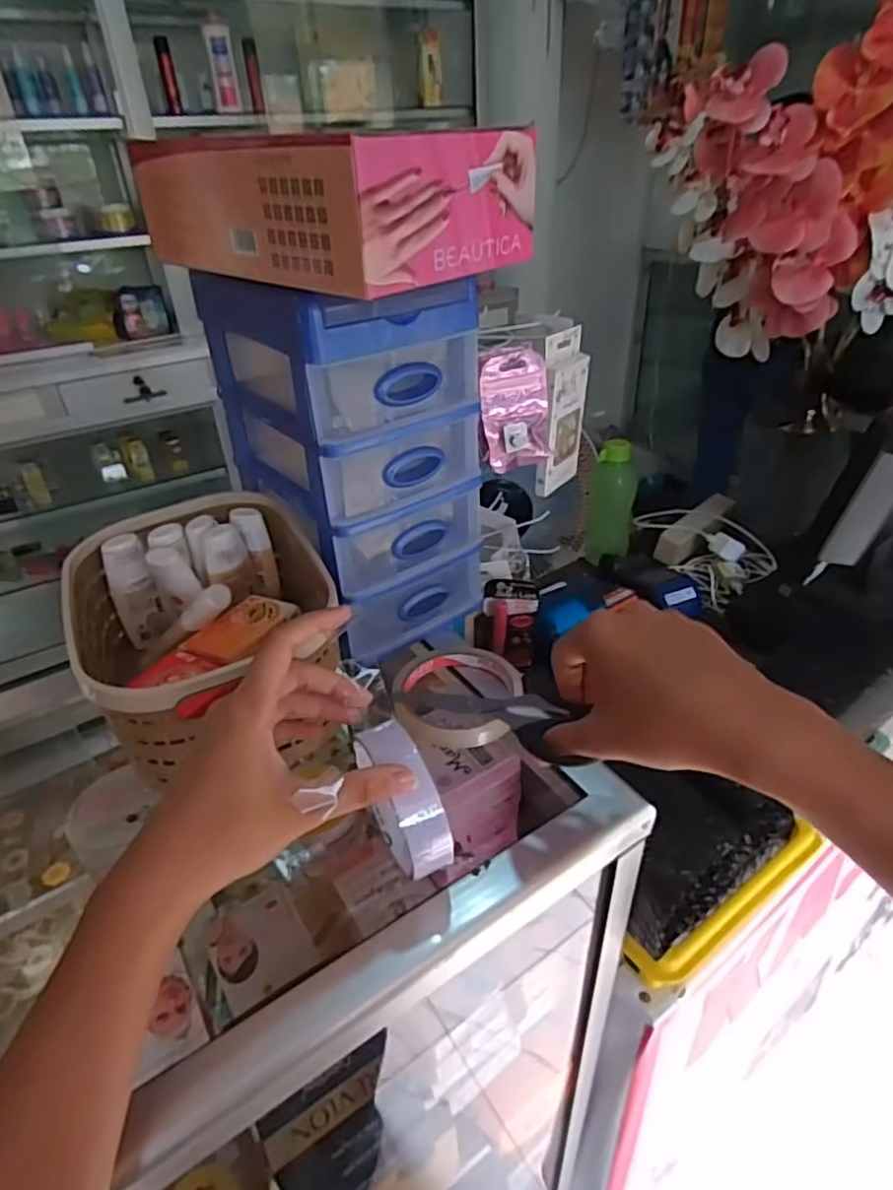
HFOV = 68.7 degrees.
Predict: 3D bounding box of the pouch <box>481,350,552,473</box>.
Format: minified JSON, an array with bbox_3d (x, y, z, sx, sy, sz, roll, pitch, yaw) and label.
[{"bbox_3d":[0.060,-0.157,0.556,0.058,0.095,0.010,-15,25,-8],"label":"pouch"}]

